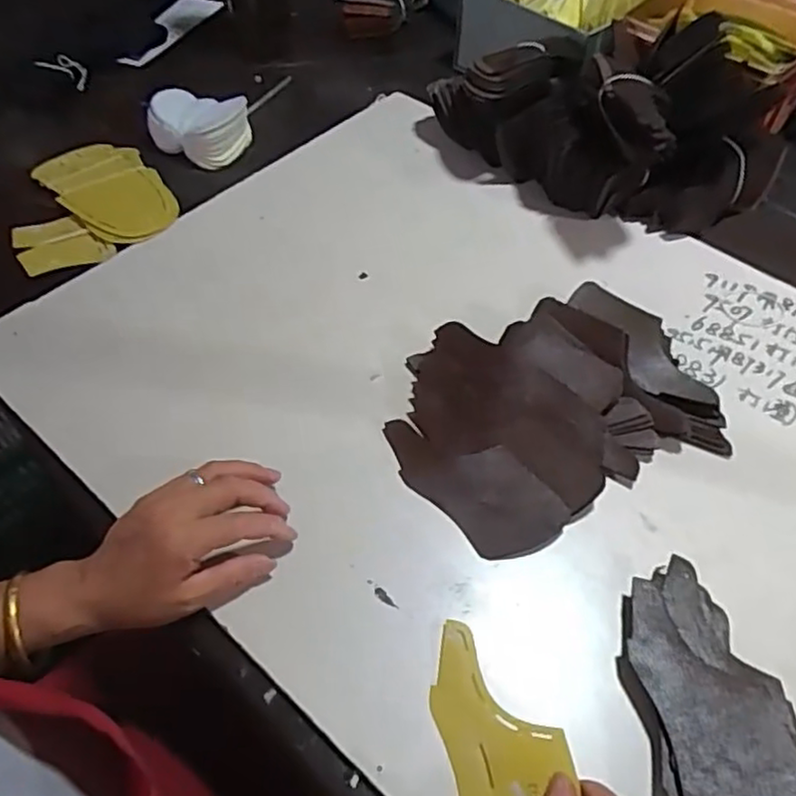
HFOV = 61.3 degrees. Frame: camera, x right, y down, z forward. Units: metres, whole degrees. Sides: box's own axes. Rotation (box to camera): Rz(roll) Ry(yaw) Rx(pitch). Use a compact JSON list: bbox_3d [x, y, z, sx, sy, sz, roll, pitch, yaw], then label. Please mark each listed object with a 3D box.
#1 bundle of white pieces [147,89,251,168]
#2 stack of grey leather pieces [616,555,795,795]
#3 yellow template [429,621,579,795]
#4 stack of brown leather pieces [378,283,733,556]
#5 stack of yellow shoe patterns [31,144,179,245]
[{"bbox_3d":[-0.230,-0.310,0.772,0.109,0.048,0.085,18,54,13],"label":"bundle of white pieces"},{"bbox_3d":[0.187,0.187,0.400,0.082,0.025,0.174,-3,53,-3],"label":"stack of grey leather pieces"},{"bbox_3d":[0.060,0.199,0.399,0.070,0.005,0.133,-16,54,3],"label":"yellow template"},{"bbox_3d":[0.120,0.008,0.533,0.249,0.042,0.200,-18,55,-14],"label":"stack of brown leather pieces"},{"bbox_3d":[-0.303,-0.219,0.717,0.102,0.018,0.168,-36,61,-25],"label":"stack of yellow shoe patterns"}]

